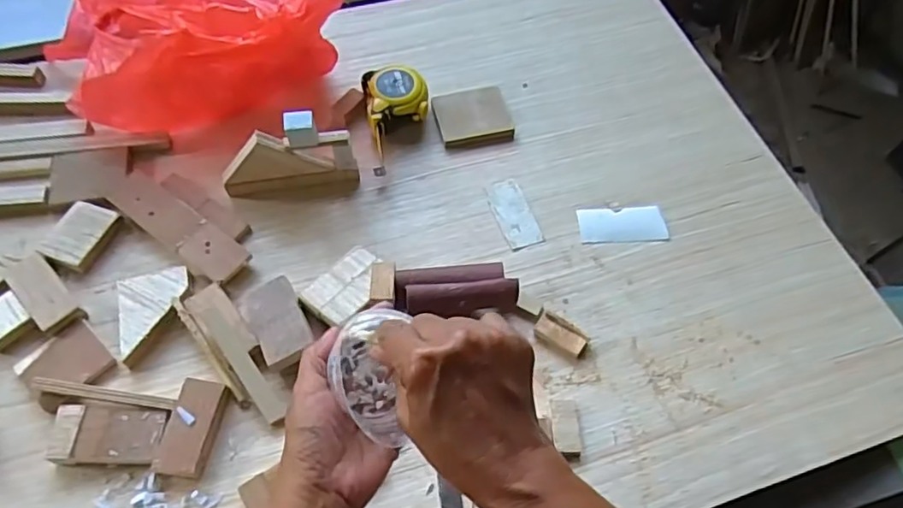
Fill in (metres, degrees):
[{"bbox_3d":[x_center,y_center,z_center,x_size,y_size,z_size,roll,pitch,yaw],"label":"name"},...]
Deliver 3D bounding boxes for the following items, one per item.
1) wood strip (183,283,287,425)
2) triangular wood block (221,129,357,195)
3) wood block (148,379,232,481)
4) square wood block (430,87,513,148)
[{"bbox_3d":[-0.184,0.083,0.521,0.032,0.011,0.140,-34,67,-21],"label":"wood strip"},{"bbox_3d":[-0.163,-0.093,0.596,0.131,0.063,0.019,-7,60,-7],"label":"triangular wood block"},{"bbox_3d":[-0.212,0.142,0.490,0.037,0.014,0.075,8,59,2],"label":"wood block"},{"bbox_3d":[0.024,-0.154,0.669,0.081,0.013,0.067,-9,60,-8],"label":"square wood block"}]

